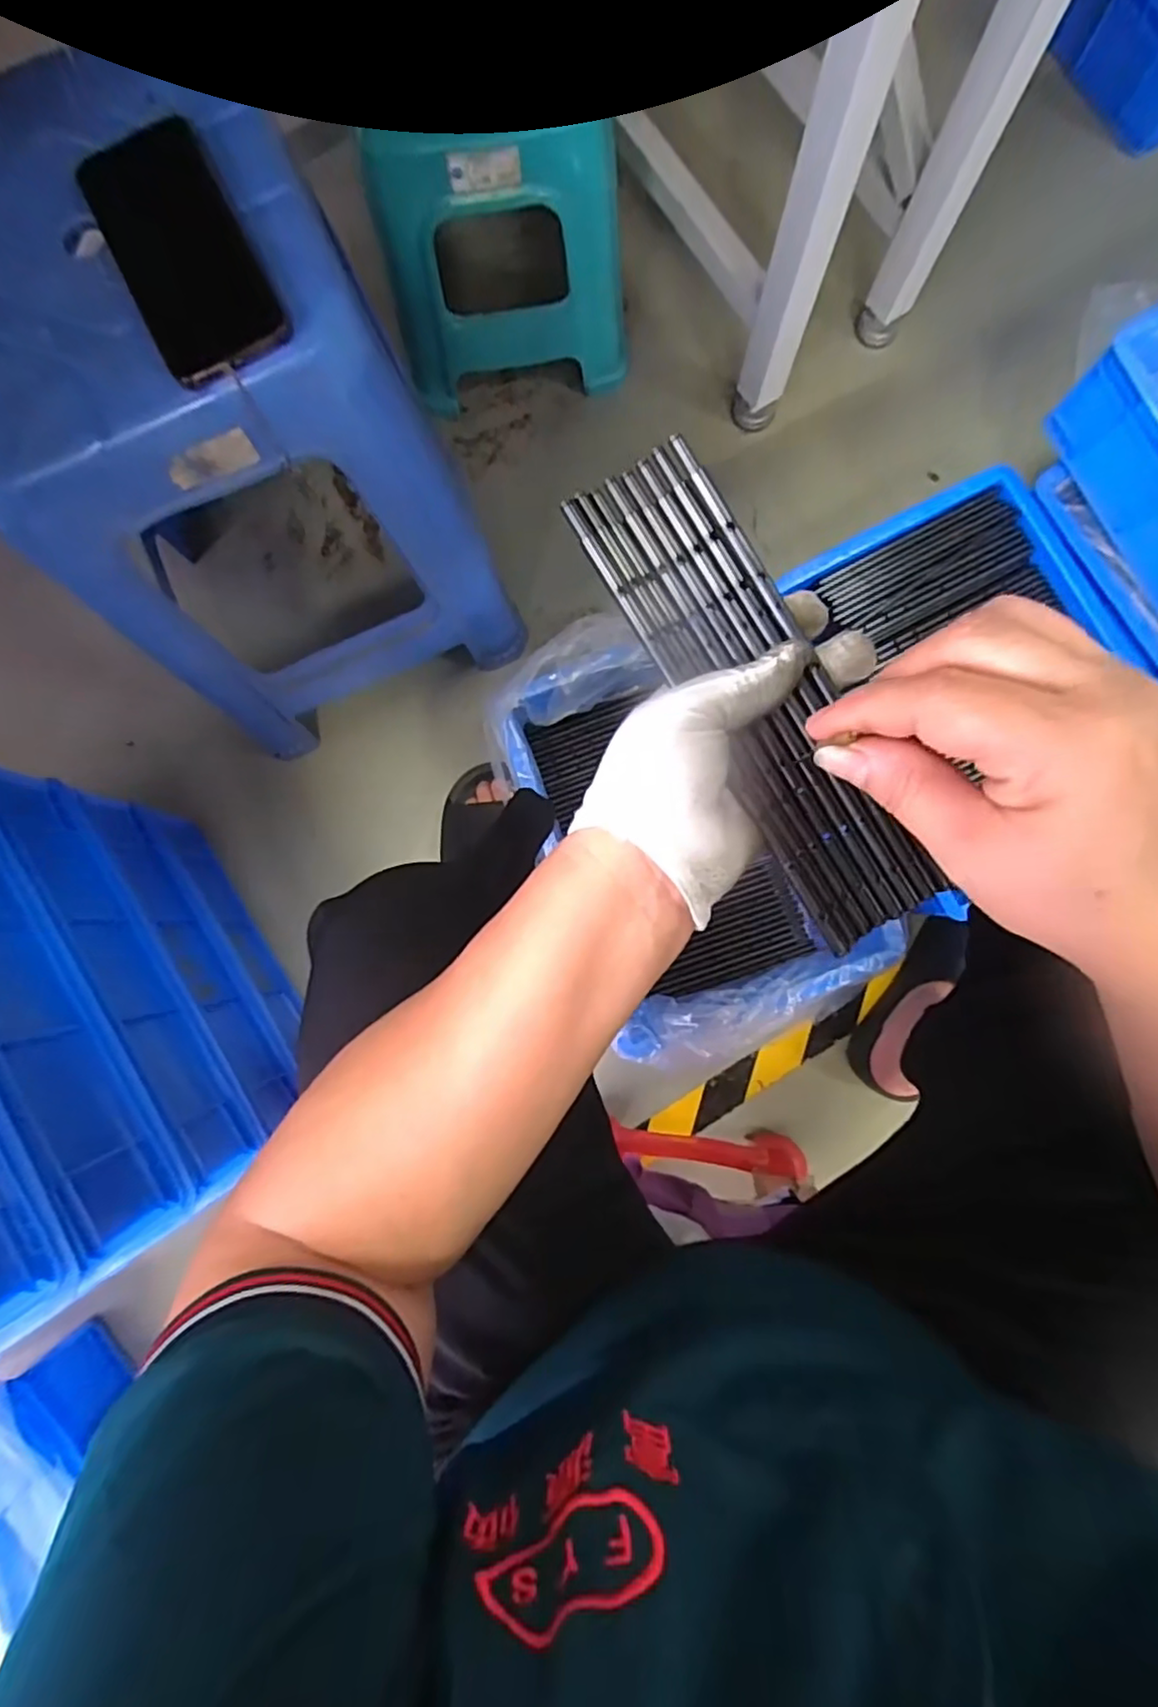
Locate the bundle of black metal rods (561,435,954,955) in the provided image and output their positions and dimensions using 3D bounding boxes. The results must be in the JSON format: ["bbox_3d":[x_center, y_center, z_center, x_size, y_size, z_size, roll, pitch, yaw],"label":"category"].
[{"bbox_3d":[0.077,-0.065,0.279,0.061,0.011,0.224,-30,94,-1],"label":"bundle of black metal rods"}]

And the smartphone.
[{"bbox_3d":[-0.232,-0.354,0.382,0.072,0.016,0.149,-27,85,-1],"label":"smartphone"}]

